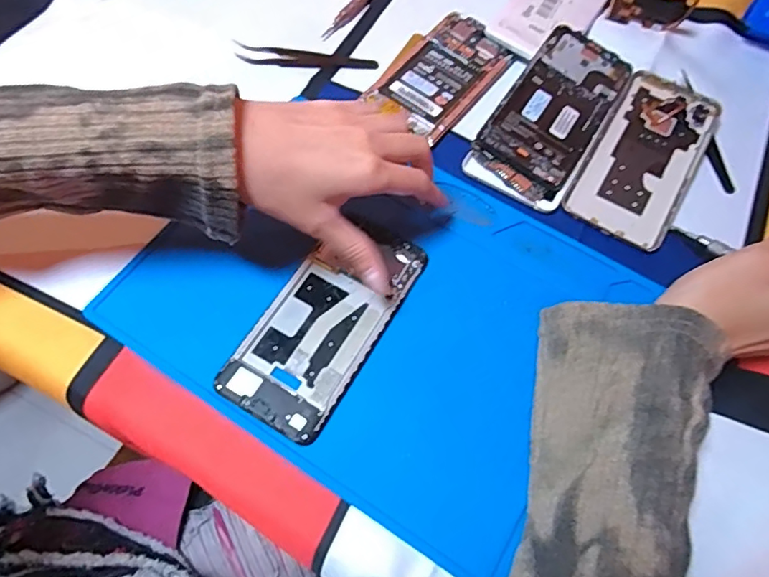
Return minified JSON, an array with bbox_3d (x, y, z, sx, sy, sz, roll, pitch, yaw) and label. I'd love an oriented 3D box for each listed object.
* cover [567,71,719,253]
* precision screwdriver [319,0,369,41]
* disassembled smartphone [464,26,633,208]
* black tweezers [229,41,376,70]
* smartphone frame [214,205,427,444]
[{"bbox_3d":[0.199,-0.102,0.417,0.073,0.011,0.151,29,67,12],"label":"cover"},{"bbox_3d":[-0.023,-0.254,0.488,0.011,0.010,0.106,31,67,13],"label":"precision screwdriver"},{"bbox_3d":[0.134,-0.141,0.429,0.073,0.016,0.172,30,67,12],"label":"disassembled smartphone"},{"bbox_3d":[-0.064,-0.194,0.454,0.114,0.013,0.013,2,64,-1],"label":"black tweezers"},{"bbox_3d":[-0.033,0.018,0.349,0.071,0.010,0.151,31,67,13],"label":"smartphone frame"}]

